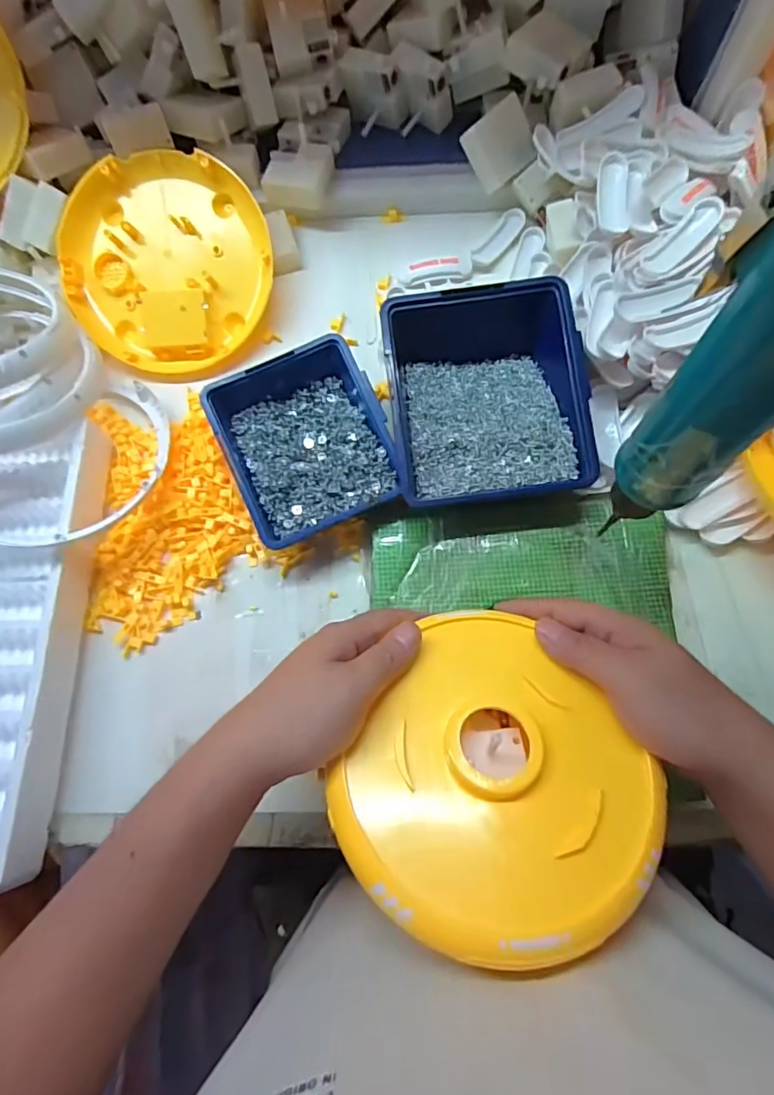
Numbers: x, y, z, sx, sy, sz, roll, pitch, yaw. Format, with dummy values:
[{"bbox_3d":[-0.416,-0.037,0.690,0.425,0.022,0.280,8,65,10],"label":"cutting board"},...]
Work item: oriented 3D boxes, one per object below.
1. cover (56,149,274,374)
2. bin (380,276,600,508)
[{"bbox_3d":[-0.198,-0.252,0.464,0.188,0.040,0.188,0,97,1],"label":"cover"},{"bbox_3d":[0.078,-0.121,0.408,0.149,0.068,0.178,-7,77,2],"label":"bin"}]

